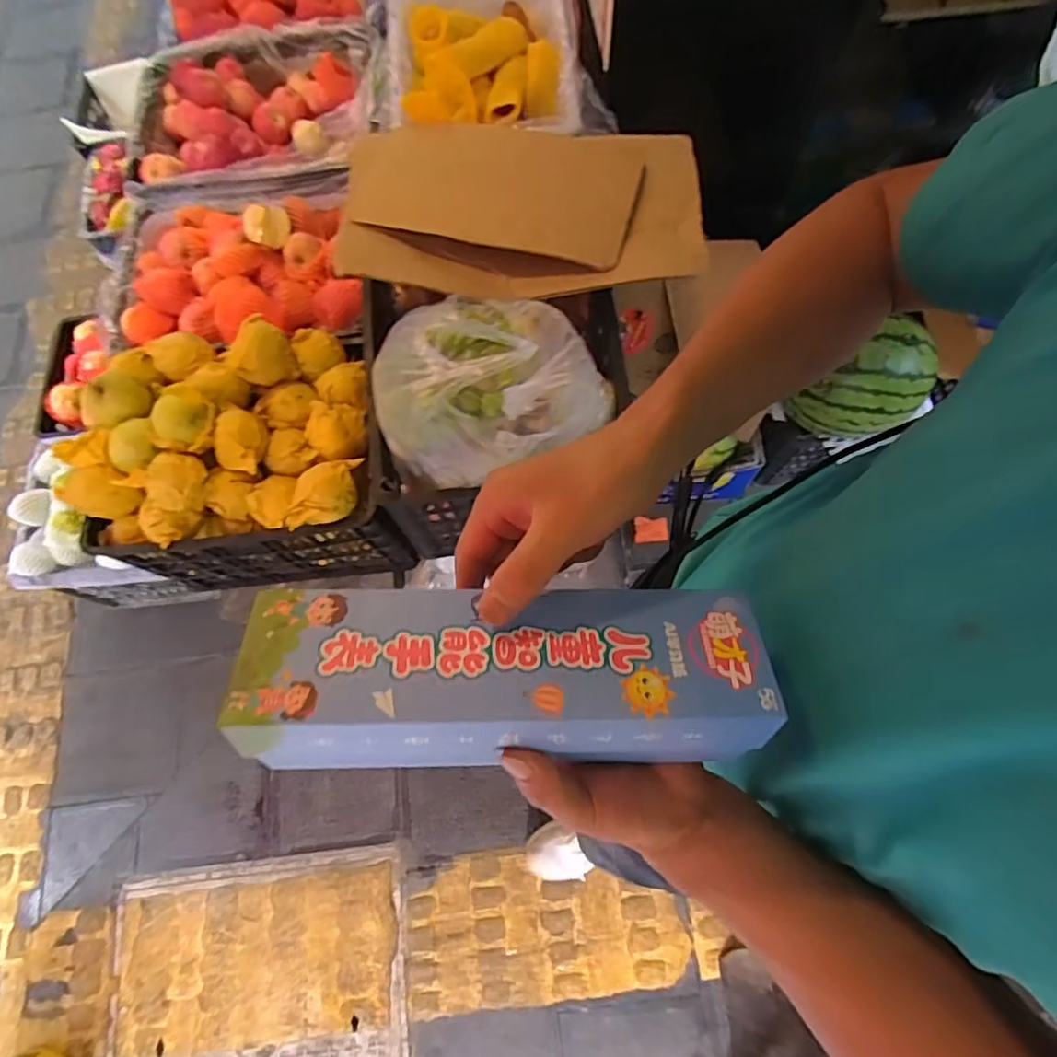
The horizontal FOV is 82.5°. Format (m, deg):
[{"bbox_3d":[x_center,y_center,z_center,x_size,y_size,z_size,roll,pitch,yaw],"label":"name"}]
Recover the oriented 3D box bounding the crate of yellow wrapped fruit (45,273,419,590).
[{"bbox_3d":[-0.456,-0.130,1.046,0.509,0.347,0.371,-2,72,2],"label":"crate of yellow wrapped fruit"}]

